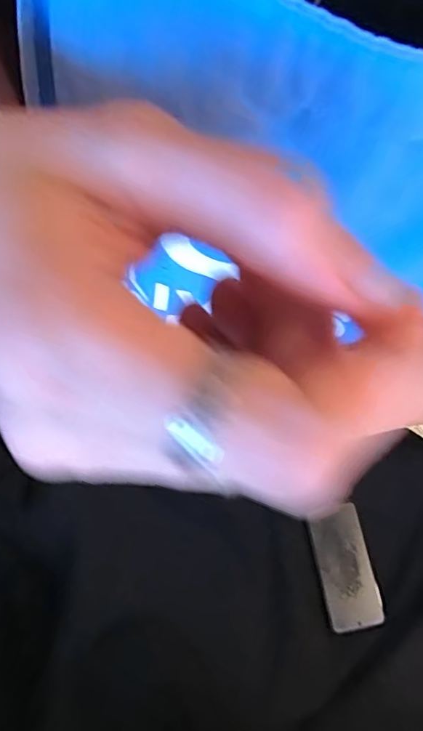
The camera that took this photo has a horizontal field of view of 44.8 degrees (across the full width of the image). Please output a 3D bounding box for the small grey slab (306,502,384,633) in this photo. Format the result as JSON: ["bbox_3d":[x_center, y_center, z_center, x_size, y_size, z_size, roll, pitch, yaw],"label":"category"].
[{"bbox_3d":[0.181,0.278,0.700,0.069,0.004,0.147,-11,71,-1],"label":"small grey slab"}]

